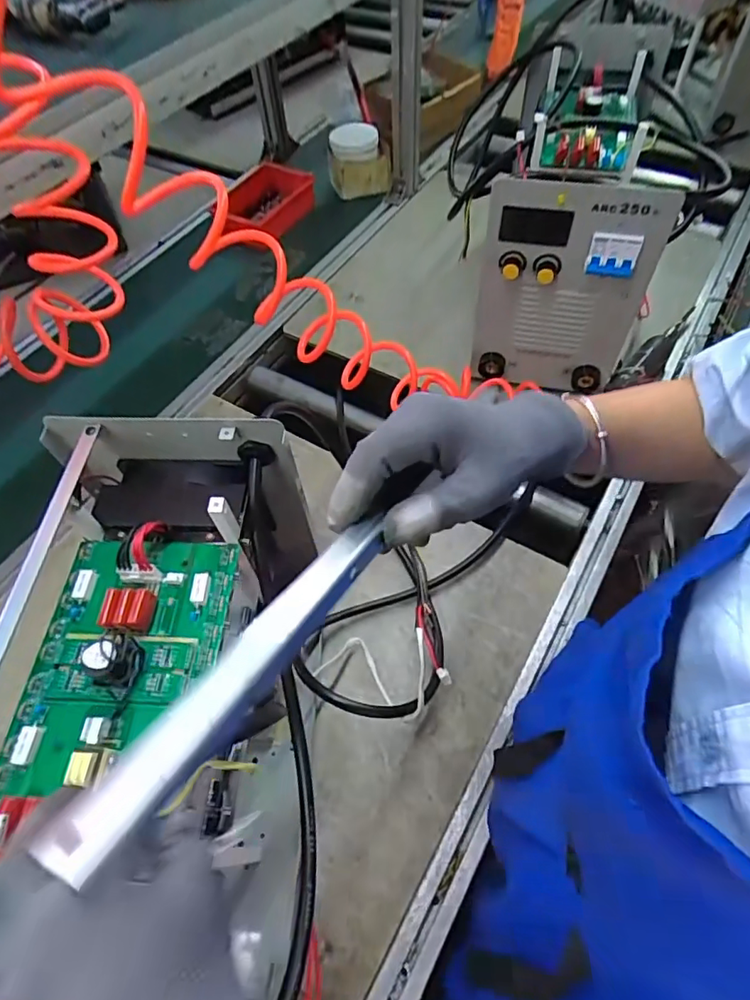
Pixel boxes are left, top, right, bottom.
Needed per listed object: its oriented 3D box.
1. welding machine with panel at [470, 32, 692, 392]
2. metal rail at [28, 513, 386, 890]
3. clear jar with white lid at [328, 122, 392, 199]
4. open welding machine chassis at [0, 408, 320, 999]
[{"bbox_3d":[0.295,-0.409,0.790,0.195,0.276,0.413,15,60,12],"label":"welding machine with panel"},{"bbox_3d":[-0.042,0.056,0.213,0.019,0.011,0.181,22,35,17],"label":"metal rail"},{"bbox_3d":[-0.033,-0.759,1.197,0.129,0.097,0.134,-2,56,3],"label":"clear jar with white lid"},{"bbox_3d":[-0.171,0.213,0.442,0.204,0.313,0.460,2,58,4],"label":"open welding machine chassis"}]

